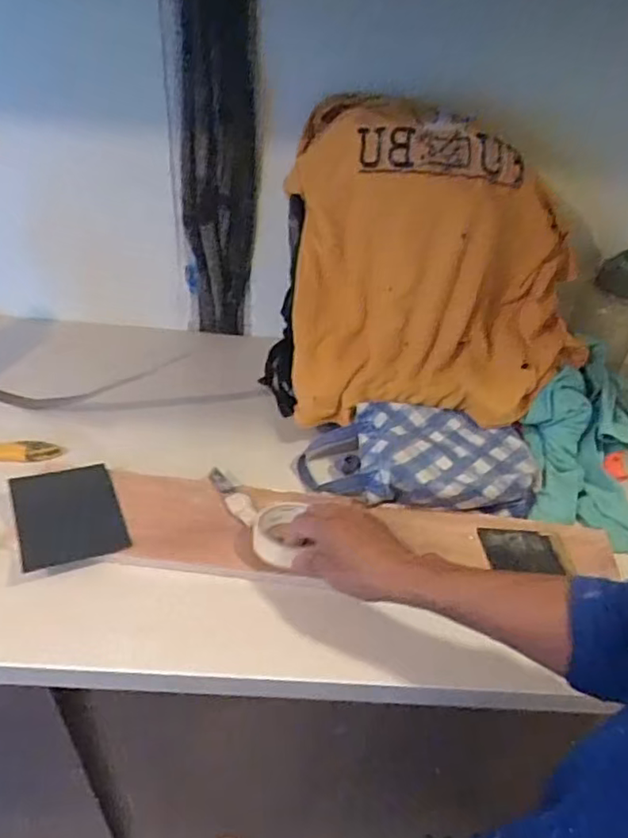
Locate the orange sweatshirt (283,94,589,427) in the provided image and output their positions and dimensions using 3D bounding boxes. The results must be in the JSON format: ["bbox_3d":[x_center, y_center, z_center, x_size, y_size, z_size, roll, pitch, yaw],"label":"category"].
[{"bbox_3d":[0.172,-0.198,0.799,0.398,0.304,0.249,4,41,-3],"label":"orange sweatshirt"}]

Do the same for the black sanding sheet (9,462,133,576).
[{"bbox_3d":[-0.283,0.108,0.707,0.110,0.012,0.130,-7,46,-30],"label":"black sanding sheet"}]

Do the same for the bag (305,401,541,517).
[{"bbox_3d":[0.134,0.055,0.800,0.299,0.083,0.133,7,41,0],"label":"bag"}]

